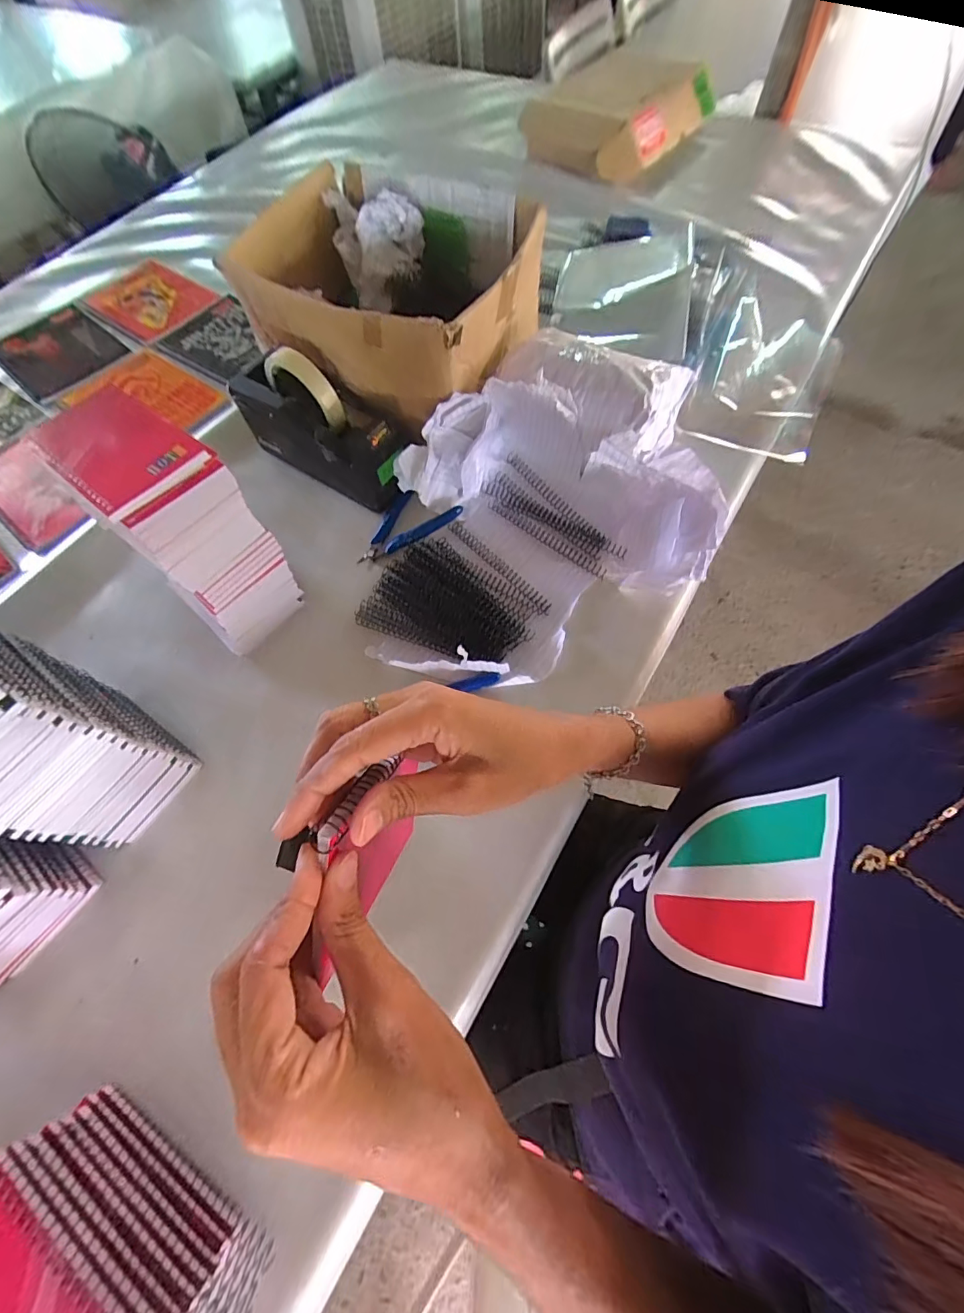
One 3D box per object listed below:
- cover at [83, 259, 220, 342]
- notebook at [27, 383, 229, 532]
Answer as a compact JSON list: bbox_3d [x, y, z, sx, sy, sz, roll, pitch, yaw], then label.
[{"bbox_3d":[-0.523,-0.573,0.751,0.181,0.009,0.149,30,71,16],"label":"cover"},{"bbox_3d":[-0.264,-0.151,0.346,0.102,0.015,0.083,39,76,3],"label":"notebook"}]

